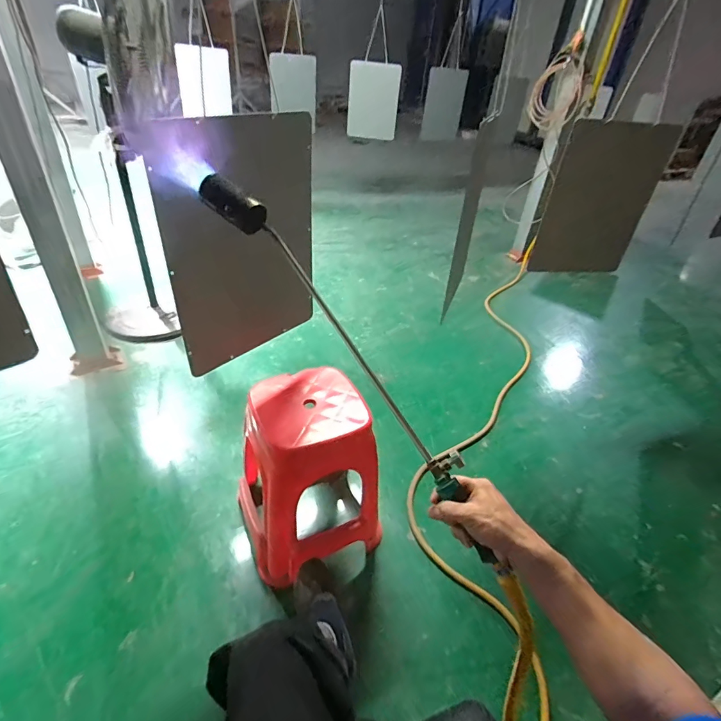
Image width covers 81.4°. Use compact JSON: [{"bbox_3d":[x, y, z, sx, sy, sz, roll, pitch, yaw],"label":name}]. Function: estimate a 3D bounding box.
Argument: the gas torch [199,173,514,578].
[{"bbox_3d":[-0.033,-0.029,0.589,0.054,0.051,0.683,-29,76,-36],"label":"gas torch"}]

